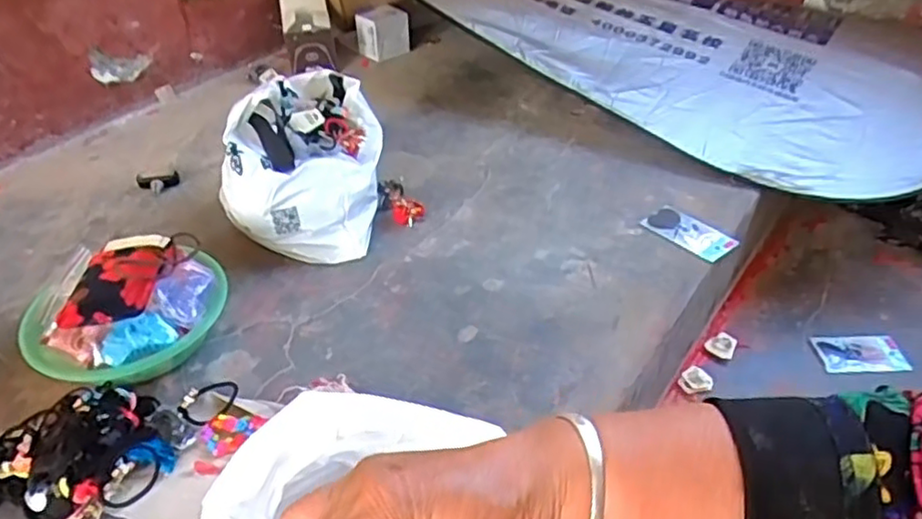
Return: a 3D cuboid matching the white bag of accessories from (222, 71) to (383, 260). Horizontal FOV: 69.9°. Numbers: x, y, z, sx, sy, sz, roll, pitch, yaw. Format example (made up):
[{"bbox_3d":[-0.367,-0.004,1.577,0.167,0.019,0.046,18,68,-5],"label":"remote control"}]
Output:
[{"bbox_3d":[-0.230,-0.174,1.071,0.187,0.200,0.321,2,39,5],"label":"white bag of accessories"}]

